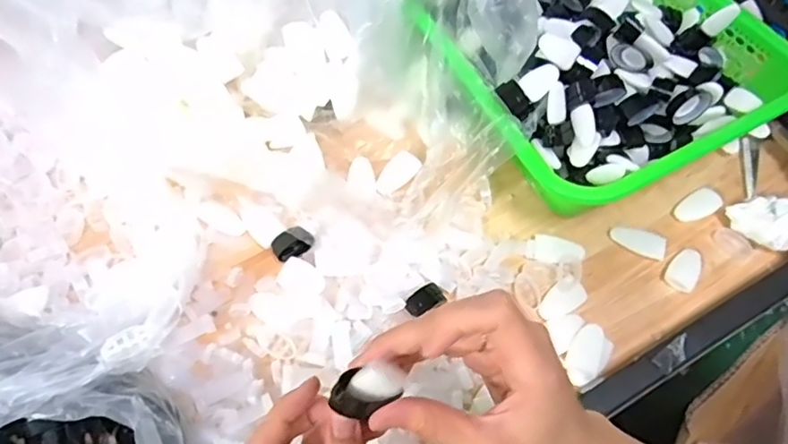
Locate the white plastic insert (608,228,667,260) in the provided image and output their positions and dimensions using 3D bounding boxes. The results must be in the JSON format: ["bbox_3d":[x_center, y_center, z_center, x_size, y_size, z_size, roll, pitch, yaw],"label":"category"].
[{"bbox_3d":[0.209,0.016,0.491,0.045,0.009,0.023,20,60,12],"label":"white plastic insert"}]

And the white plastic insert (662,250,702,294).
[{"bbox_3d":[0.241,0.039,0.476,0.024,0.005,0.042,34,63,19],"label":"white plastic insert"}]

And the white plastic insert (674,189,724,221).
[{"bbox_3d":[0.271,-0.013,0.512,0.042,0.013,0.026,-34,64,-20],"label":"white plastic insert"}]

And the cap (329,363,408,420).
[{"bbox_3d":[-0.012,0.079,0.272,0.034,0.017,0.020,-25,61,-16],"label":"cap"}]

